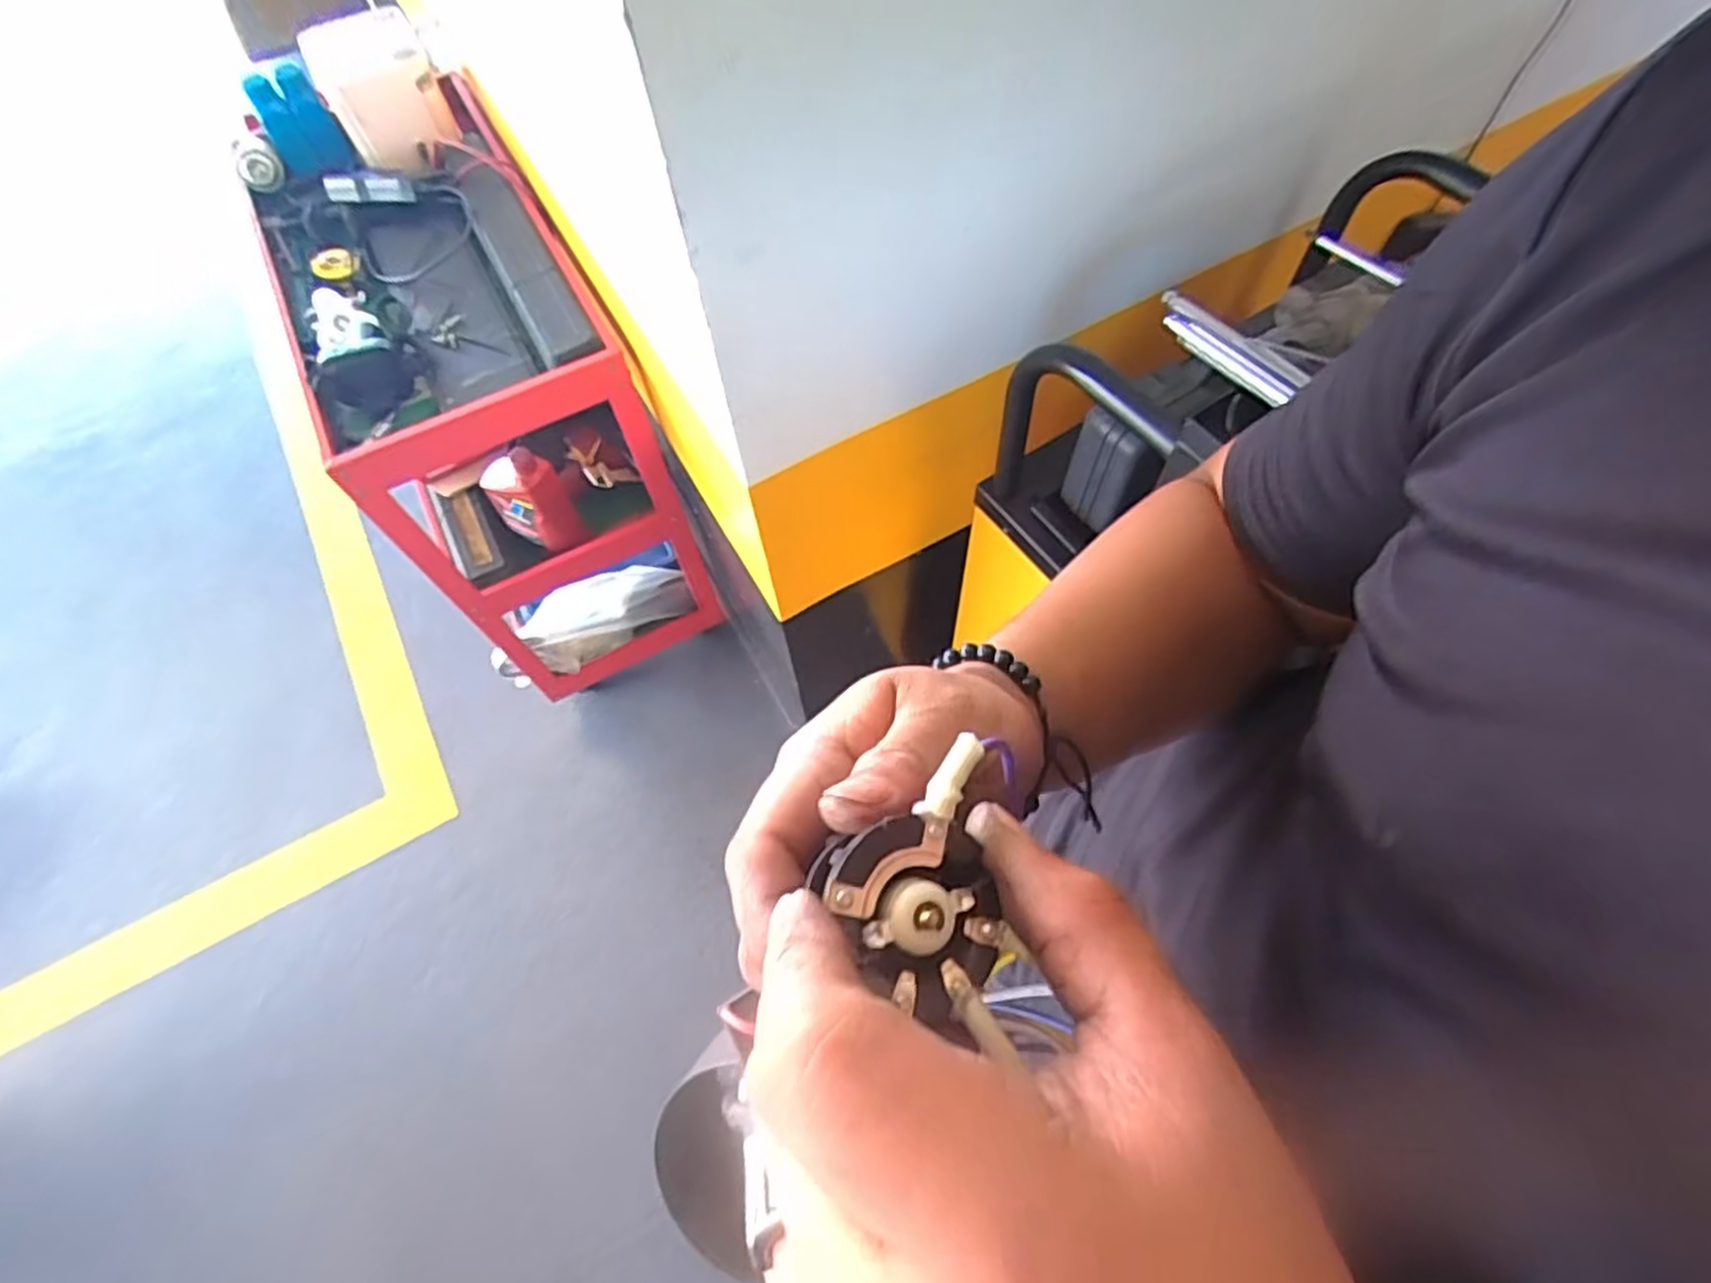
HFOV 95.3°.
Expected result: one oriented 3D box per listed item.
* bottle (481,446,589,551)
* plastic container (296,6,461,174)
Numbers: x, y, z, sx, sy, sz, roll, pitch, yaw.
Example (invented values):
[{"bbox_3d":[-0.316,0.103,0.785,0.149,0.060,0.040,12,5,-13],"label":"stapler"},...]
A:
[{"bbox_3d":[-0.458,-0.207,1.098,0.118,0.164,0.065,29,68,16],"label":"bottle"},{"bbox_3d":[-0.654,-0.761,1.084,0.149,0.131,0.155,-29,66,-12],"label":"plastic container"}]

